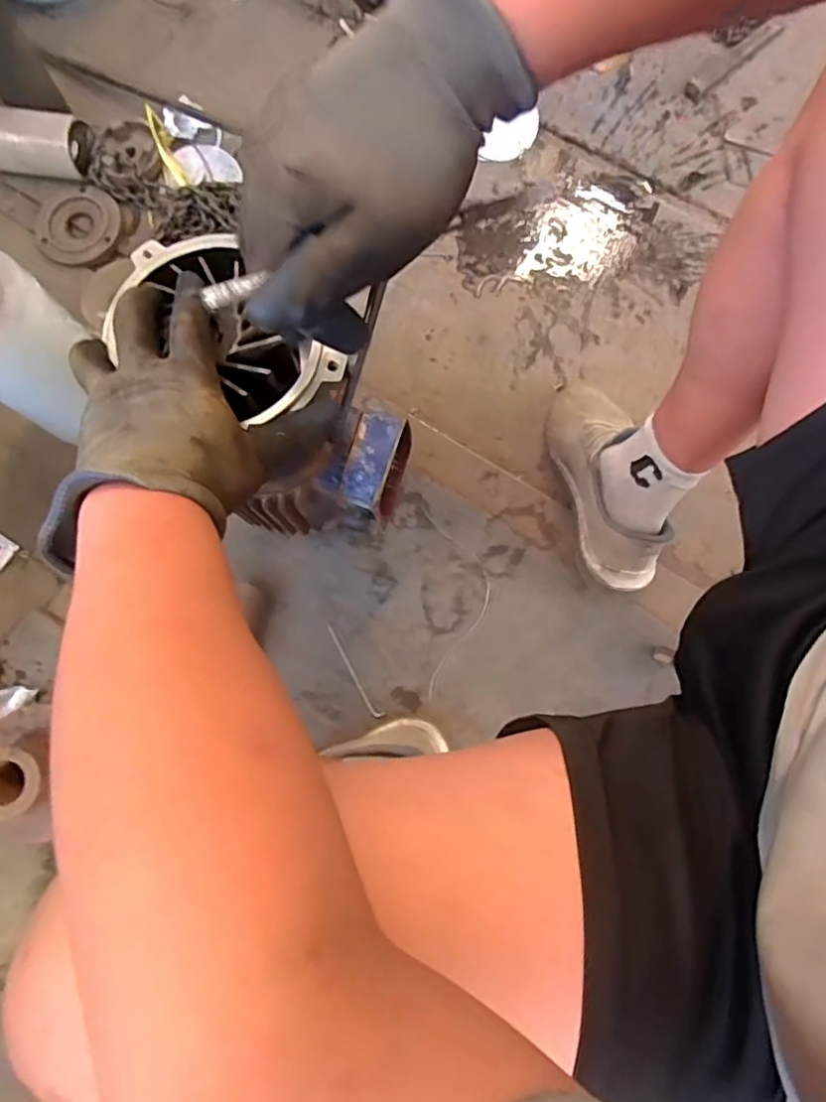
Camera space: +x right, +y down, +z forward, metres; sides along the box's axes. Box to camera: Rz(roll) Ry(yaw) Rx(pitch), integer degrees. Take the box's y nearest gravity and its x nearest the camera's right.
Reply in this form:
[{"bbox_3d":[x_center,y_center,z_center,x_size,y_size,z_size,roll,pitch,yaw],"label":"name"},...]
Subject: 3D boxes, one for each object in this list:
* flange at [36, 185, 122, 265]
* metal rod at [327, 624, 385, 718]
[{"bbox_3d":[-0.527,-0.512,0.949,0.130,0.025,0.126,0,77,1],"label":"flange"},{"bbox_3d":[-0.079,0.159,0.794,0.015,0.004,0.139,-33,82,1],"label":"metal rod"}]

